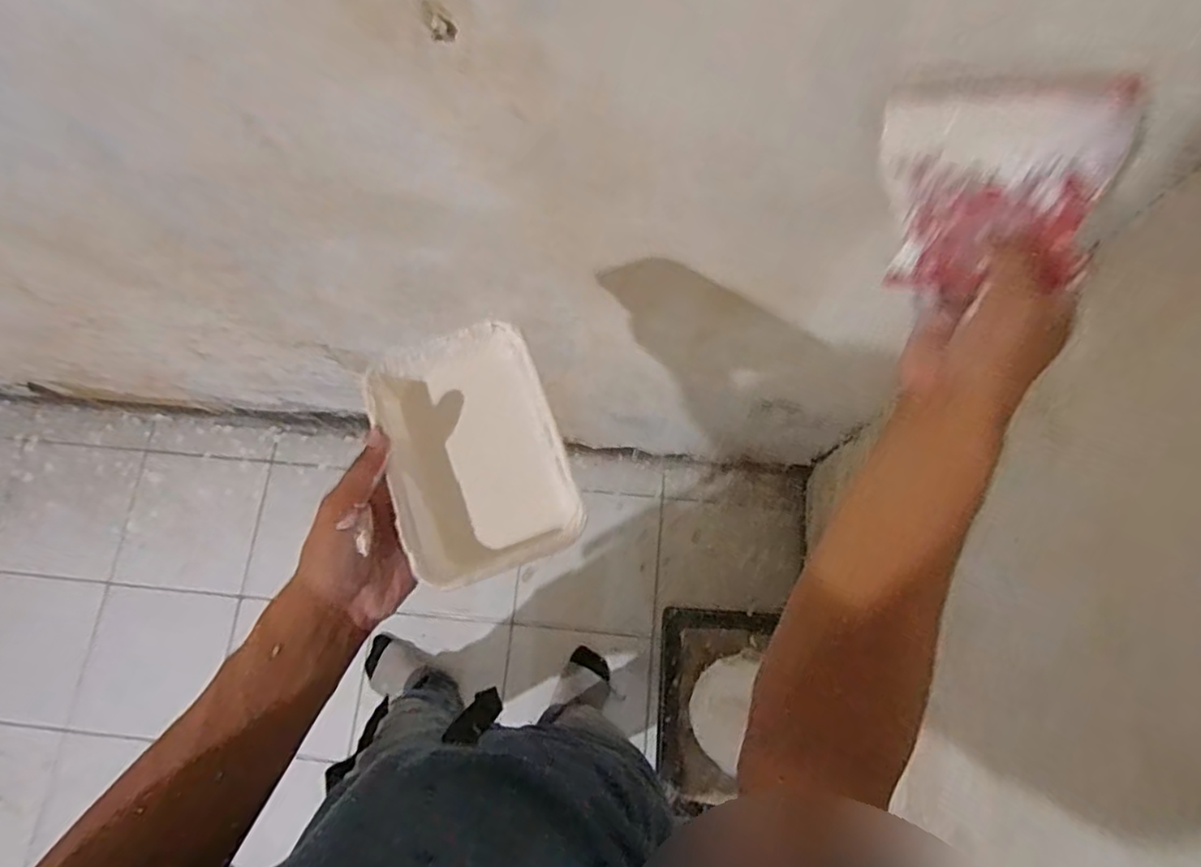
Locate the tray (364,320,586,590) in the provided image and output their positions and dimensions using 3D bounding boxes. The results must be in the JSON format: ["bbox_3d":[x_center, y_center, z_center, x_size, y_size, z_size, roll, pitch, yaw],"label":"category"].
[{"bbox_3d":[-0.089,0.010,0.453,0.116,0.044,0.175,-21,75,-5],"label":"tray"}]

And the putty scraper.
[{"bbox_3d":[0.234,-0.143,0.381,0.124,0.007,0.110,3,107,16],"label":"putty scraper"}]

